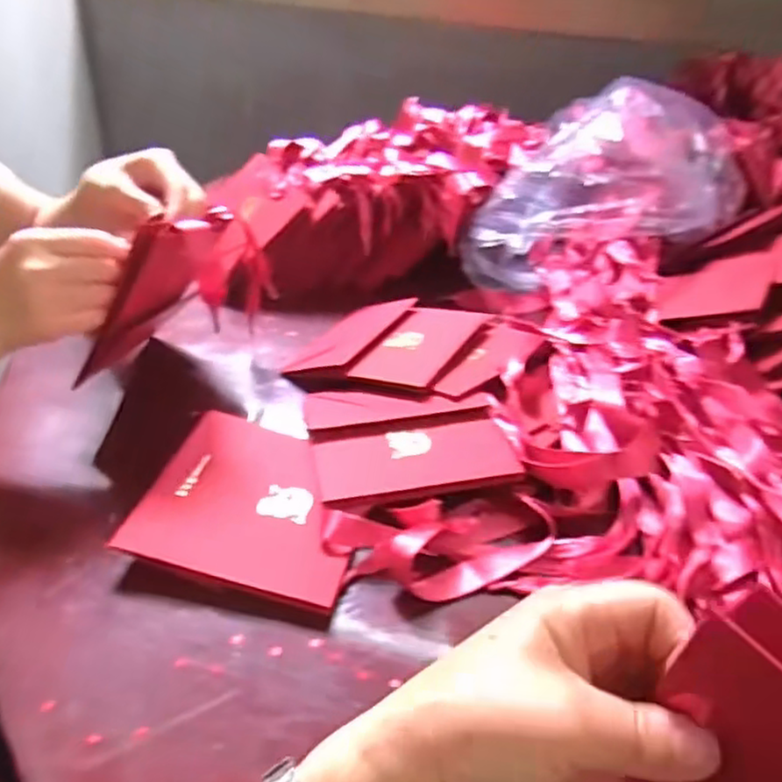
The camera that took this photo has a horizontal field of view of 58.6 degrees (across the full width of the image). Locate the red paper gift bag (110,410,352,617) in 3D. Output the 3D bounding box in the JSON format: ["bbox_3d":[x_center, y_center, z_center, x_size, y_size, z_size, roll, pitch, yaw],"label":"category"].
[{"bbox_3d":[-0.088,0.075,0.472,0.139,0.020,0.137,11,37,9],"label":"red paper gift bag"}]

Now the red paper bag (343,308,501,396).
[{"bbox_3d":[0.031,-0.041,0.611,0.073,0.011,0.138,15,40,26],"label":"red paper bag"}]

